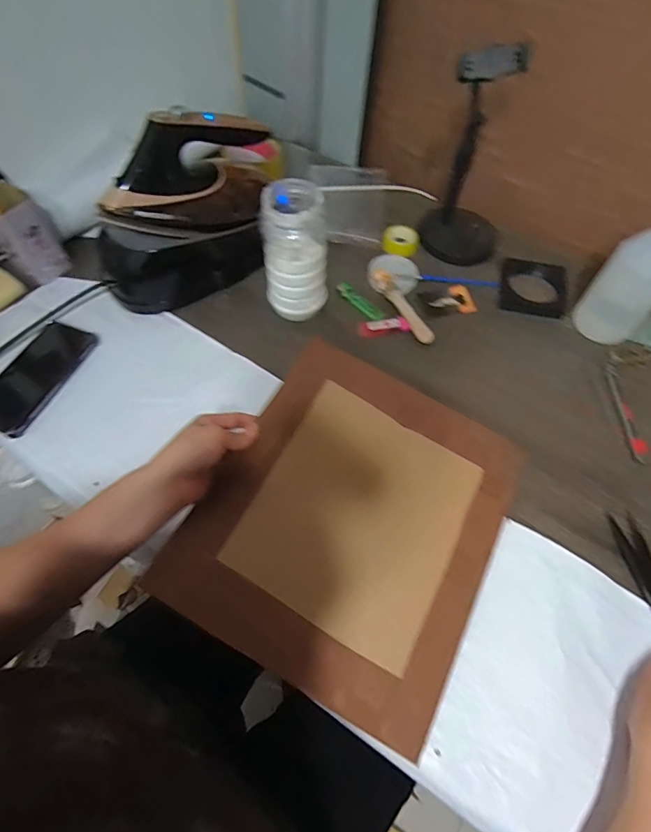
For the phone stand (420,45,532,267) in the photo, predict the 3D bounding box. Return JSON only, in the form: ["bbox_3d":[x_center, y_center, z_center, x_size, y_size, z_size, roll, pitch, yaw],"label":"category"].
[{"bbox_3d":[0.207,-0.338,0.604,0.122,0.237,0.101,21,63,11],"label":"phone stand"}]

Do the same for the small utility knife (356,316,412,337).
[{"bbox_3d":[0.080,-0.124,0.613,0.071,0.006,0.024,-5,61,-3],"label":"small utility knife"}]

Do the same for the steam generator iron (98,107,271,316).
[{"bbox_3d":[-0.181,-0.269,0.569,0.261,0.171,0.118,-22,64,-12],"label":"steam generator iron"}]

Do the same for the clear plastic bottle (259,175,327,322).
[{"bbox_3d":[-0.040,-0.203,0.567,0.080,0.170,0.072,-5,61,-4],"label":"clear plastic bottle"}]

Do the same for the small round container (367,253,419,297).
[{"bbox_3d":[0.101,-0.212,0.655,0.073,0.021,0.087,39,68,19],"label":"small round container"}]

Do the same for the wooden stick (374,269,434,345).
[{"bbox_3d":[0.110,-0.154,0.625,0.024,0.021,0.135,-26,65,-14],"label":"wooden stick"}]

